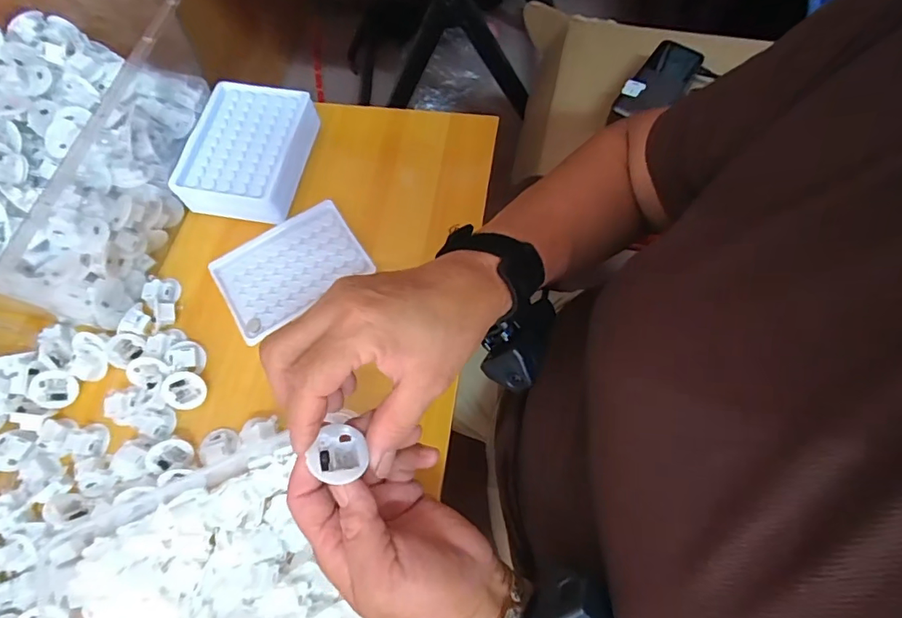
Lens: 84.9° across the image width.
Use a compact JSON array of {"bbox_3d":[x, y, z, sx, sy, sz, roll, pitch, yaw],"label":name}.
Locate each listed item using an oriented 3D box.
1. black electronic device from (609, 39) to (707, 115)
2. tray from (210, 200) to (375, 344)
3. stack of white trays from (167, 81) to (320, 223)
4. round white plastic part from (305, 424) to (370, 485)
[{"bbox_3d":[0.234,-0.256,0.555,0.055,0.012,0.114,34,73,15],"label":"black electronic device"},{"bbox_3d":[-0.149,-0.039,0.457,0.129,0.007,0.092,-32,70,-10],"label":"tray"},{"bbox_3d":[-0.194,-0.155,0.480,0.106,0.036,0.129,8,68,6],"label":"stack of white trays"},{"bbox_3d":[-0.059,0.079,0.264,0.028,0.013,0.028,15,40,-13],"label":"round white plastic part"}]

